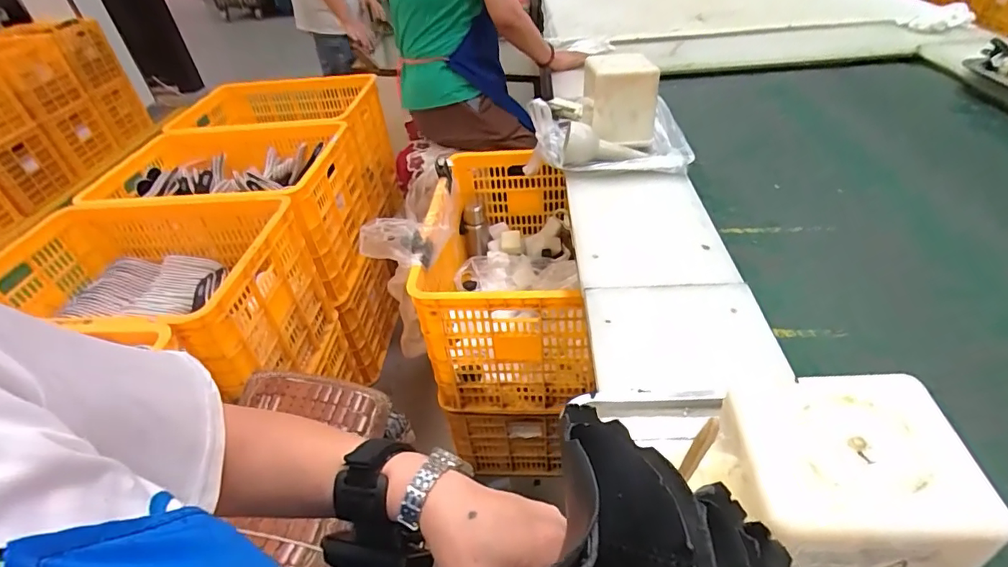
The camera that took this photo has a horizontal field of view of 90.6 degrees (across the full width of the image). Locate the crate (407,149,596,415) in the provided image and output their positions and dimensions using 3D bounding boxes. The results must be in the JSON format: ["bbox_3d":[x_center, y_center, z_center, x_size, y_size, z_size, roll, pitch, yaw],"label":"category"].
[{"bbox_3d":[0.015,-0.034,1.293,0.351,0.366,0.598,-1,41,5],"label":"crate"}]

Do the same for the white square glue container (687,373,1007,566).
[{"bbox_3d":[0.254,0.172,0.413,0.164,0.152,0.132,1,42,7],"label":"white square glue container"}]

